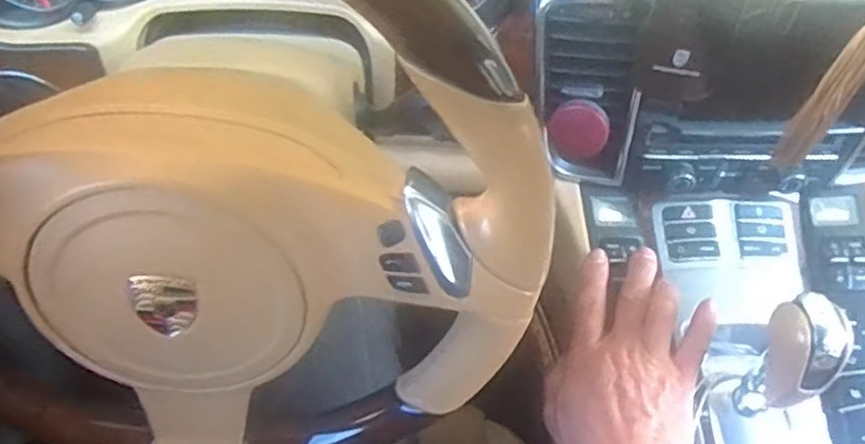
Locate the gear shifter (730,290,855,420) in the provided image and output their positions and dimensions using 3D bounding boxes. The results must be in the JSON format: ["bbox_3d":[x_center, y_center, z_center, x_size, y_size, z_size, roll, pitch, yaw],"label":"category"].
[{"bbox_3d":[0.240,0.101,0.473,0.039,0.117,0.050,-31,61,-24],"label":"gear shifter"}]

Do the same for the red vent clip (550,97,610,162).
[{"bbox_3d":[0.108,-0.068,0.503,0.044,0.042,0.011,62,30,-8],"label":"red vent clip"}]

